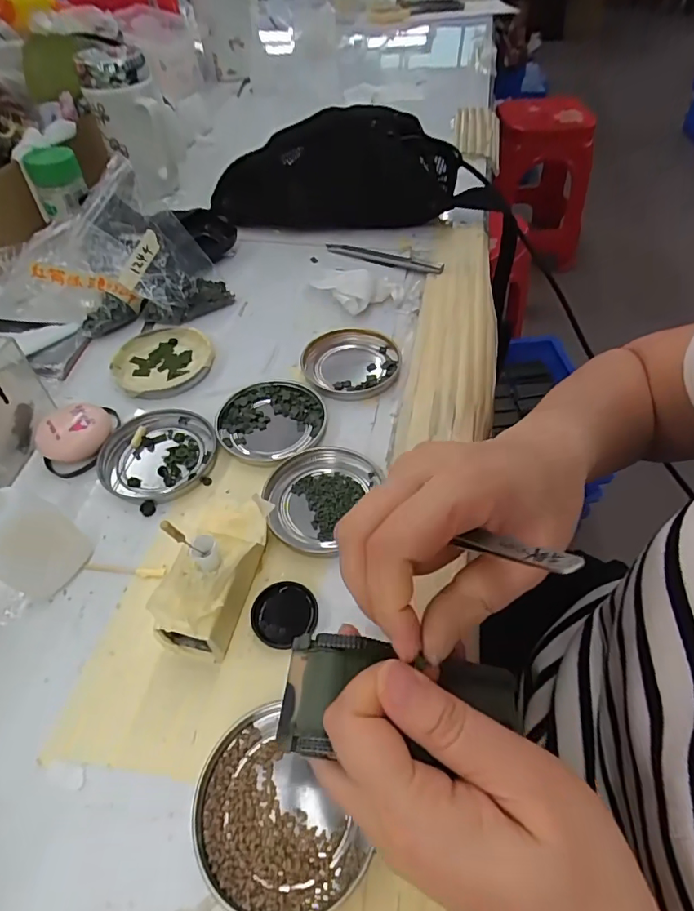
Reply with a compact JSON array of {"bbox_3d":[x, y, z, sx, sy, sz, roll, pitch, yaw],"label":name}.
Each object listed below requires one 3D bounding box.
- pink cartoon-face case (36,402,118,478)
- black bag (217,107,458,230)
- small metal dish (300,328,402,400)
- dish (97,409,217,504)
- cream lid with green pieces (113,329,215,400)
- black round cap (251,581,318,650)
[{"bbox_3d":[-0.193,-0.015,0.349,0.048,0.022,0.056,-11,52,-7],"label":"pink cartoon-face case"},{"bbox_3d":[-0.016,-0.308,0.548,0.264,0.121,0.052,3,52,4],"label":"black bag"},{"bbox_3d":[0.003,-0.074,0.403,0.077,0.013,0.080,-1,51,1],"label":"small metal dish"},{"bbox_3d":[-0.132,-0.001,0.346,0.074,0.009,0.079,-1,51,1],"label":"dish"},{"bbox_3d":[-0.154,-0.078,0.407,0.077,0.015,0.077,-1,51,1],"label":"cream lid with green pieces"},{"bbox_3d":[-0.036,0.086,0.273,0.035,0.006,0.036,-1,51,1],"label":"black round cap"}]

